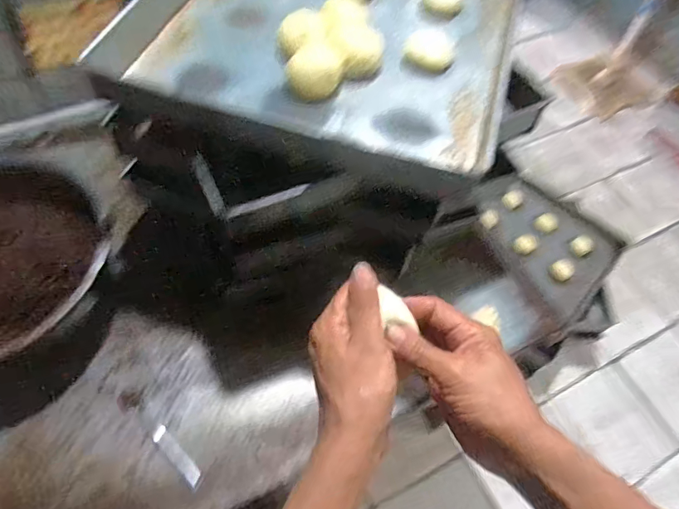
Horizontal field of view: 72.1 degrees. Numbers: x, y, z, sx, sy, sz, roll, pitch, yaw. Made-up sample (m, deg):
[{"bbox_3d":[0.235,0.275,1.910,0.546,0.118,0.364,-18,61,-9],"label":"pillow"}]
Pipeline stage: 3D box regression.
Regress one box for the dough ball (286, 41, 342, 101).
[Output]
[{"bbox_3d":[-0.032,-0.225,0.573,0.061,0.037,0.059,2,58,-3],"label":"dough ball"}]

